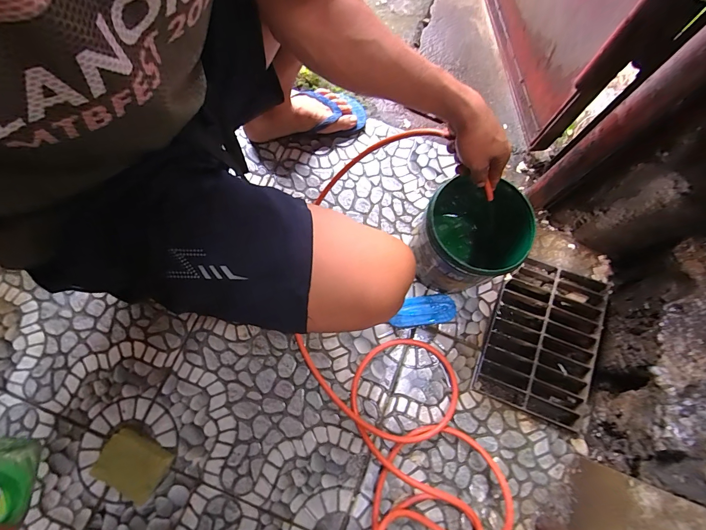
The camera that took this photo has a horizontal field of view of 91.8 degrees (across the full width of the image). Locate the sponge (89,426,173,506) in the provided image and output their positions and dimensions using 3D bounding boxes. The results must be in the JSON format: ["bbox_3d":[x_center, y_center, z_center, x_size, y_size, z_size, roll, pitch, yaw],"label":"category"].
[{"bbox_3d":[-0.367,0.334,0.580,0.105,0.052,0.081,34,76,8],"label":"sponge"}]

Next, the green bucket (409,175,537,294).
[{"bbox_3d":[0.190,-0.045,0.617,0.154,0.207,0.174,-32,78,-10],"label":"green bucket"}]

